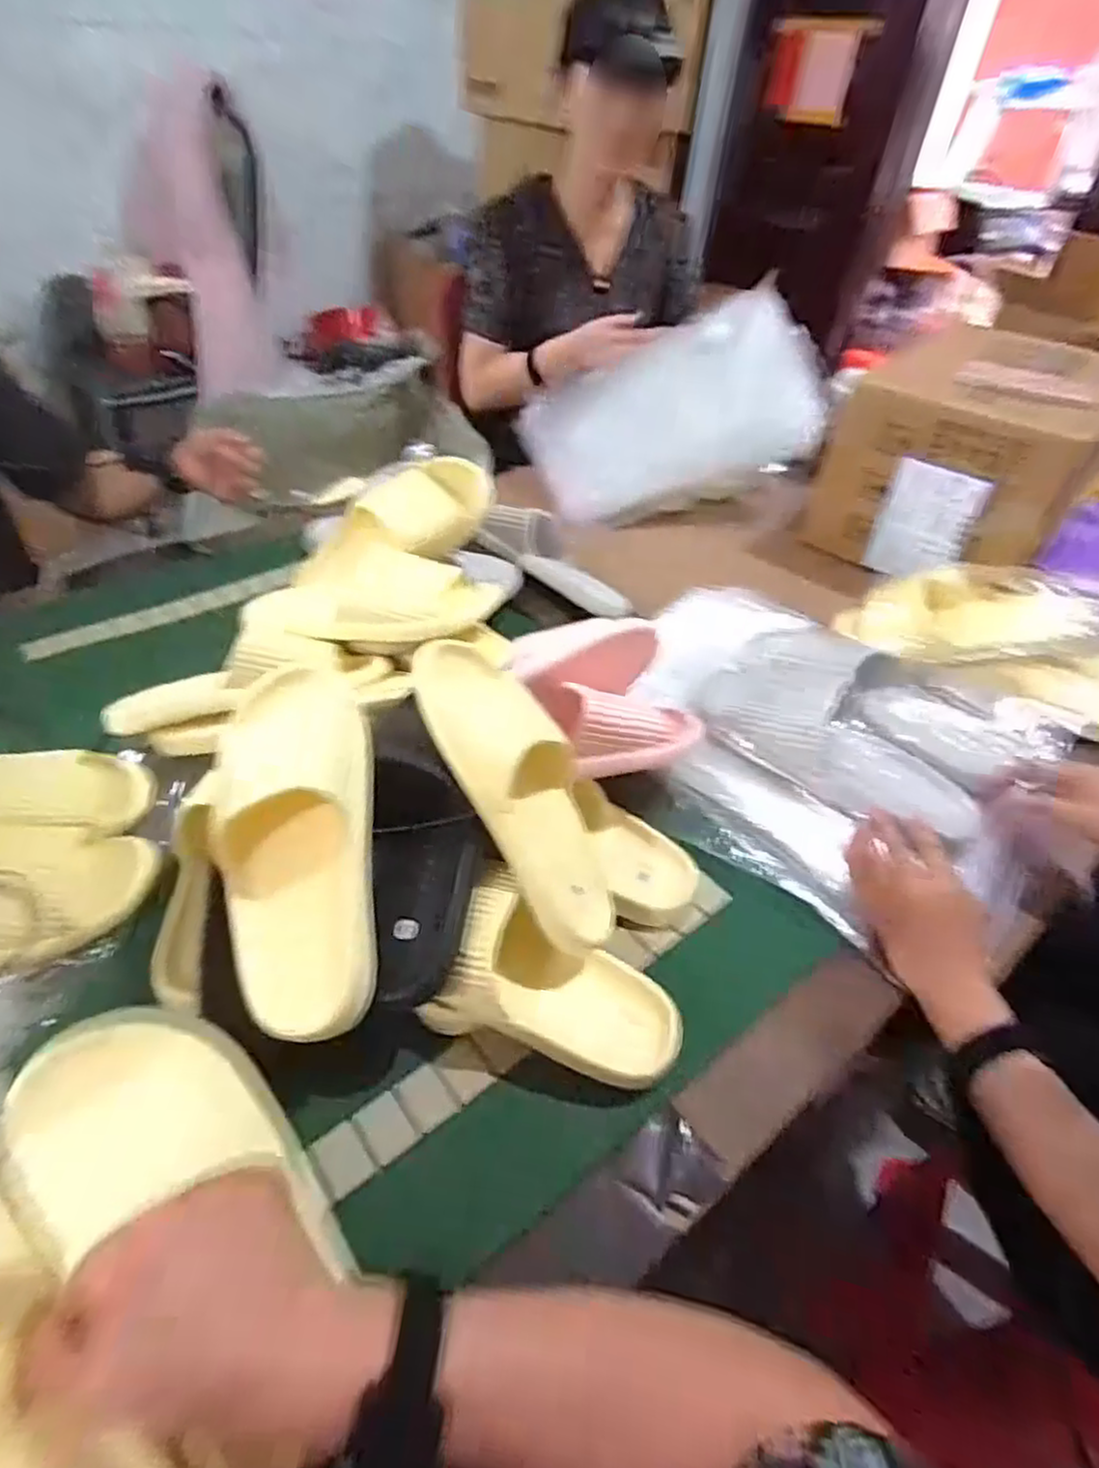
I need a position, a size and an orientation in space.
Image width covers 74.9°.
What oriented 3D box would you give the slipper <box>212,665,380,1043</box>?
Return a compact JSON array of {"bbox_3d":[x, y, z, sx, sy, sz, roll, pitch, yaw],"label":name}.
[{"bbox_3d":[-0.169,0.069,0.478,0.104,0.065,0.251,-6,75,-13],"label":"slipper"}]

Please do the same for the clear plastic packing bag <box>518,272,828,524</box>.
[{"bbox_3d":[0.189,-0.484,1.110,0.425,0.227,0.080,-22,20,13],"label":"clear plastic packing bag"}]

